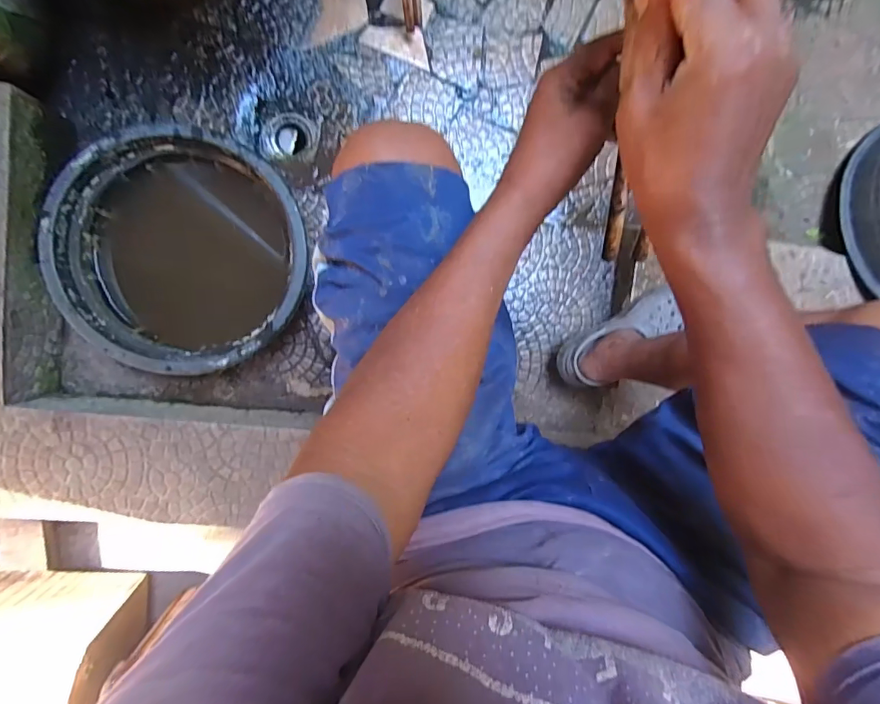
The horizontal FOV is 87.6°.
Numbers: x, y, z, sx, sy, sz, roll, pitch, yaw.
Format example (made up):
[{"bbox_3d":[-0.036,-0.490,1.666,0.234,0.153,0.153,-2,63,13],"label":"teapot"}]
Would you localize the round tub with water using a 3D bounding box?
[{"bbox_3d":[-0.414,-0.157,0.760,0.324,0.174,0.357,3,94,-6],"label":"round tub with water"}]

